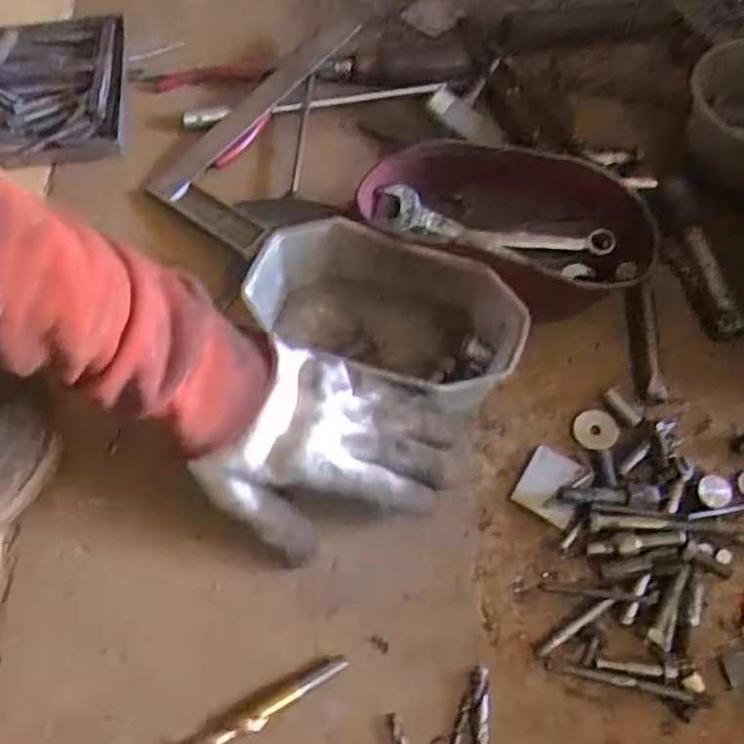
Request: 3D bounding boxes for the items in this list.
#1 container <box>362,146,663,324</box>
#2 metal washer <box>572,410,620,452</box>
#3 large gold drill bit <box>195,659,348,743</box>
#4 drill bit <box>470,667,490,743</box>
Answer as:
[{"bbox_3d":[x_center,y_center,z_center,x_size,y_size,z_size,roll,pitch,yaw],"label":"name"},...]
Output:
[{"bbox_3d":[0.097,-0.101,0.529,0.209,0.085,0.093,7,61,3],"label":"container"},{"bbox_3d":[0.160,0.042,0.501,0.031,0.004,0.029,3,68,11],"label":"metal washer"},{"bbox_3d":[-0.072,0.202,0.404,0.127,0.011,0.013,-26,65,-14],"label":"large gold drill bit"},{"bbox_3d":[0.064,0.208,0.418,0.011,0.004,0.058,6,61,3],"label":"drill bit"}]

